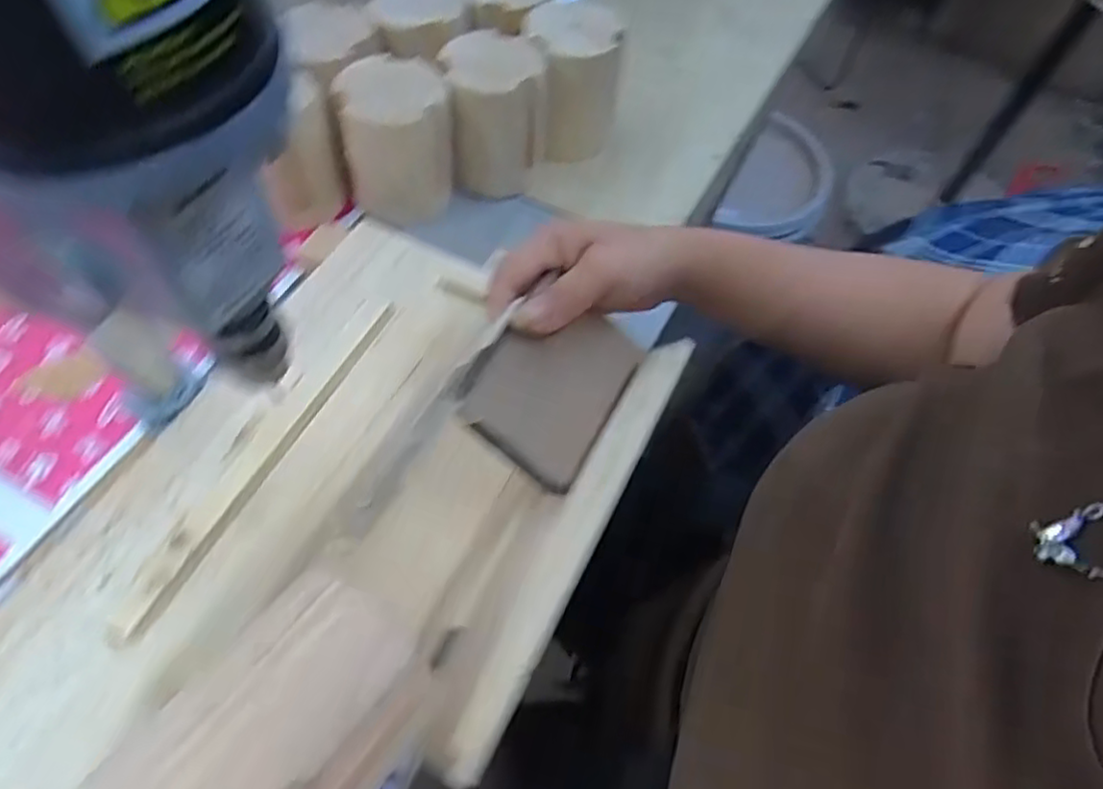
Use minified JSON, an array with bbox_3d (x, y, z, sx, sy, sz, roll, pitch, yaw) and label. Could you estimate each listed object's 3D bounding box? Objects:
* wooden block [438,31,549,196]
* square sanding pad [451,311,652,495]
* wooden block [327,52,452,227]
[{"bbox_3d":[-0.045,-0.220,0.538,0.076,0.097,0.074,2,59,-2],"label":"wooden block"},{"bbox_3d":[0.004,-0.009,0.348,0.075,0.010,0.096,45,67,-28],"label":"square sanding pad"},{"bbox_3d":[-0.117,-0.190,0.519,0.079,0.105,0.075,-11,60,-10],"label":"wooden block"}]

